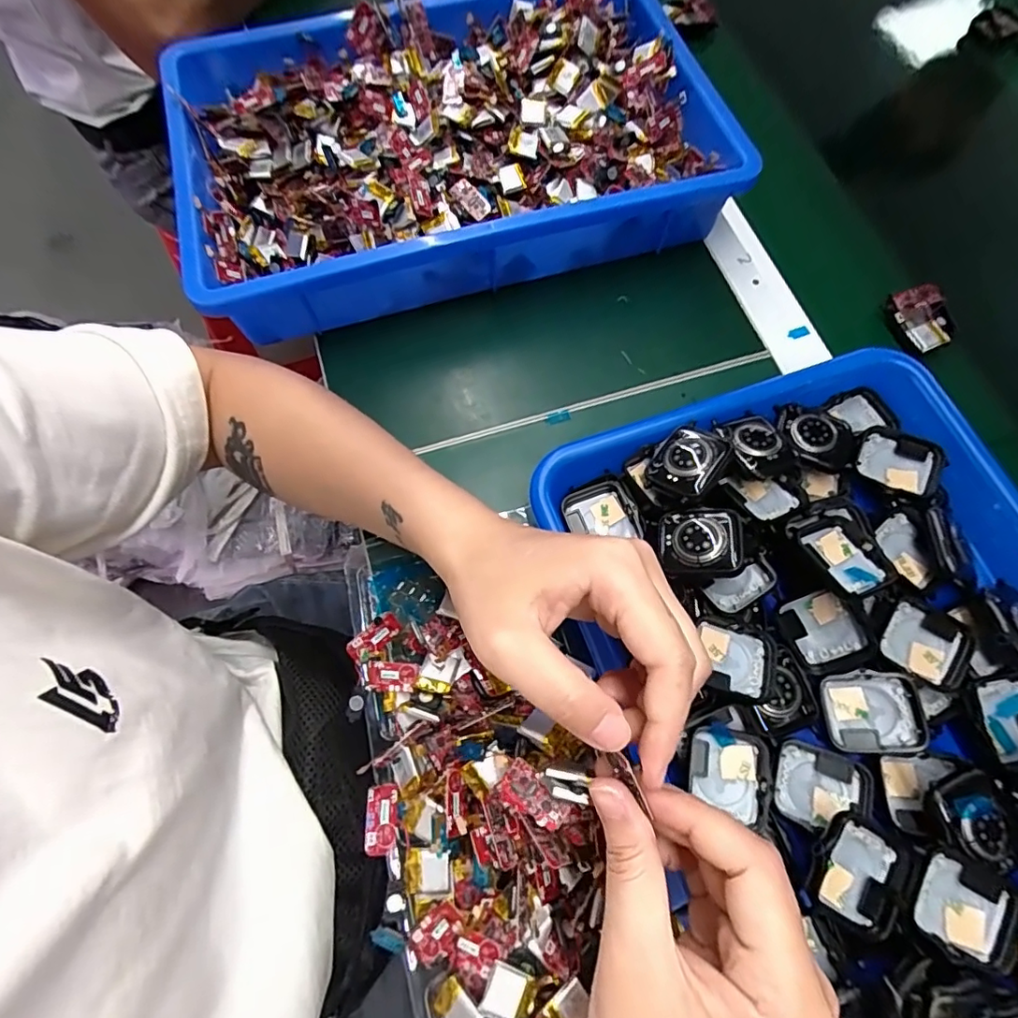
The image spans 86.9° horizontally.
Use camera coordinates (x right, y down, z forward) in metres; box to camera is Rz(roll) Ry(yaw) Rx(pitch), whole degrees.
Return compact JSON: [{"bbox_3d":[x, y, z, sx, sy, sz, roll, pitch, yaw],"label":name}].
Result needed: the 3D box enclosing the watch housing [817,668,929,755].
[{"bbox_3d":[0.177,0.099,0.262,0.041,0.009,0.037,-14,66,17],"label":"watch housing"}]

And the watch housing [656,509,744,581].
[{"bbox_3d":[0.095,0.017,0.270,0.040,0.008,0.035,-7,64,24],"label":"watch housing"}]

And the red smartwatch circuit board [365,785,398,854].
[{"bbox_3d":[-0.061,0.147,0.255,0.013,0.007,0.028,-4,70,-2],"label":"red smartwatch circuit board"}]

